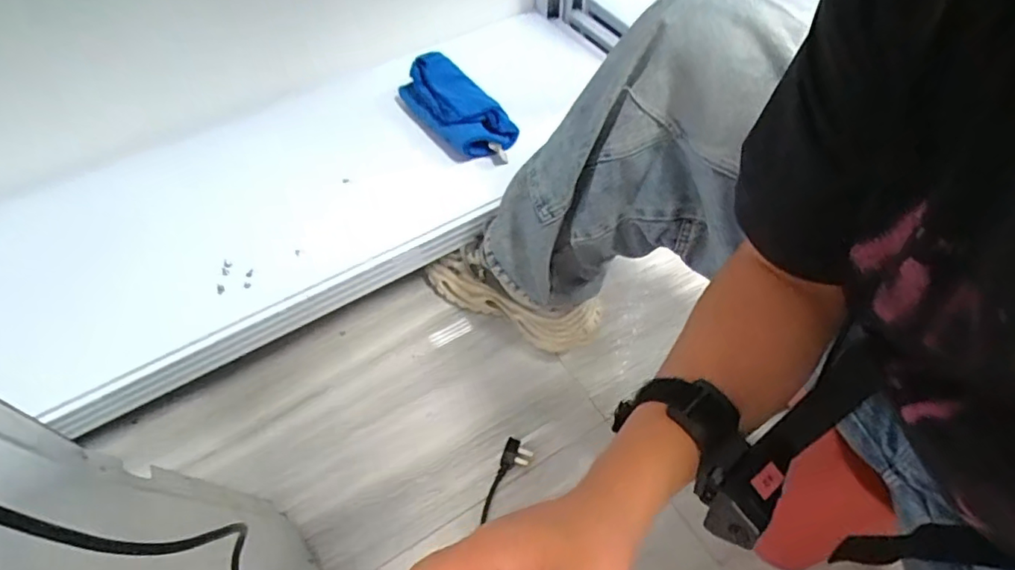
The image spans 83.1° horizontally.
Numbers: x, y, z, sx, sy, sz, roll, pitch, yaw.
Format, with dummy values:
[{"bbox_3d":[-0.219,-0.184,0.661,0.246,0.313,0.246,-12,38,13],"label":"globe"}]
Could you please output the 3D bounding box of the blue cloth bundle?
[{"bbox_3d":[-0.080,-0.270,0.855,0.098,0.048,0.199,-28,59,-18],"label":"blue cloth bundle"}]

